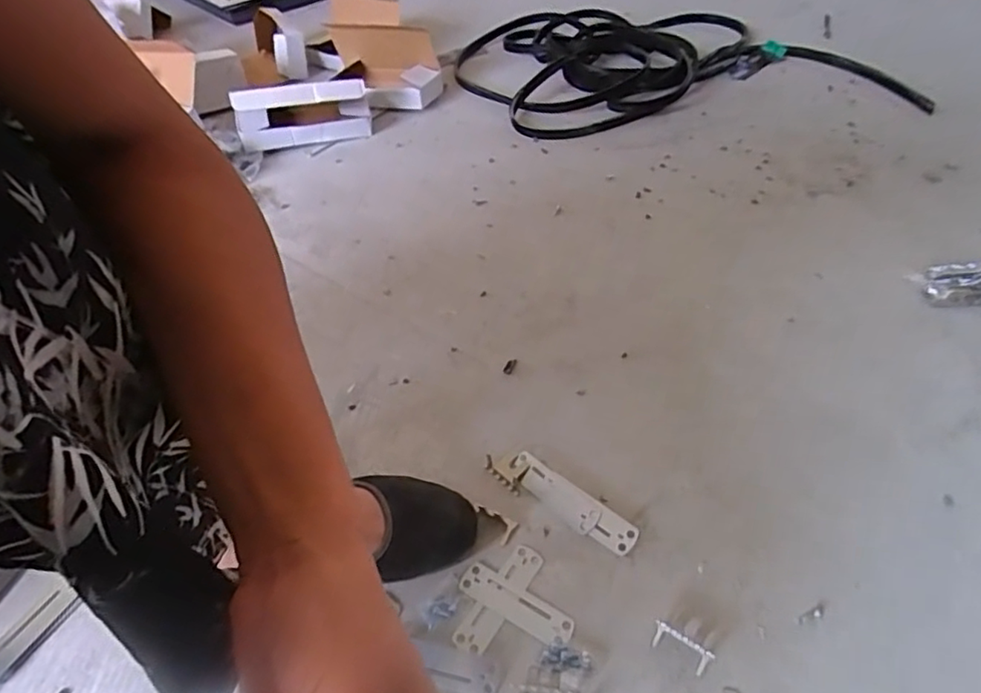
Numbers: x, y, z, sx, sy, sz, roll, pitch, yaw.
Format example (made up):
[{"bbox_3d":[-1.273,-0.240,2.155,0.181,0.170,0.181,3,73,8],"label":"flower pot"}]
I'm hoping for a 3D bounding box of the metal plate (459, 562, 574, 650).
[{"bbox_3d":[0.019,0.203,0.470,0.095,0.004,0.028,22,51,25],"label":"metal plate"}]

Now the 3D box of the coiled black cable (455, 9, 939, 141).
[{"bbox_3d":[0.319,-0.564,1.169,0.767,0.051,0.576,-7,45,-1],"label":"coiled black cable"}]

